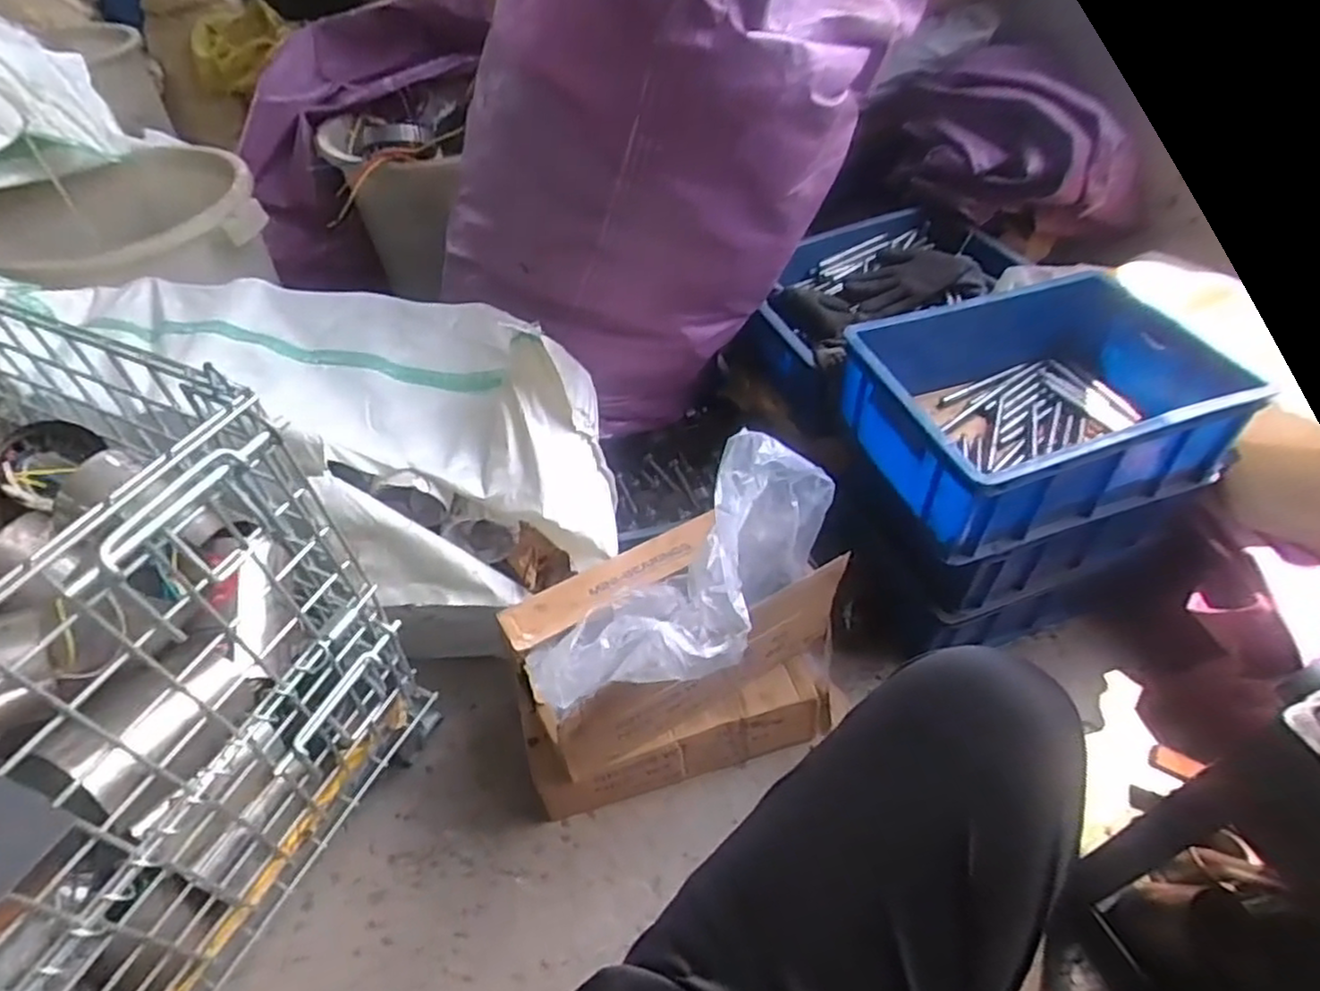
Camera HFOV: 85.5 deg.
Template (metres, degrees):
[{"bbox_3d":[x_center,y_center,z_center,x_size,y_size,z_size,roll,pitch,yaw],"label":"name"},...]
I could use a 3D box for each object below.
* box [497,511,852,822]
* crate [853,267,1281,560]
[{"bbox_3d":[0.018,0.205,0.919,0.409,0.257,0.228,-14,48,-10],"label":"box"},{"bbox_3d":[0.478,-0.128,0.919,0.446,0.149,0.306,-17,49,-13],"label":"crate"}]

